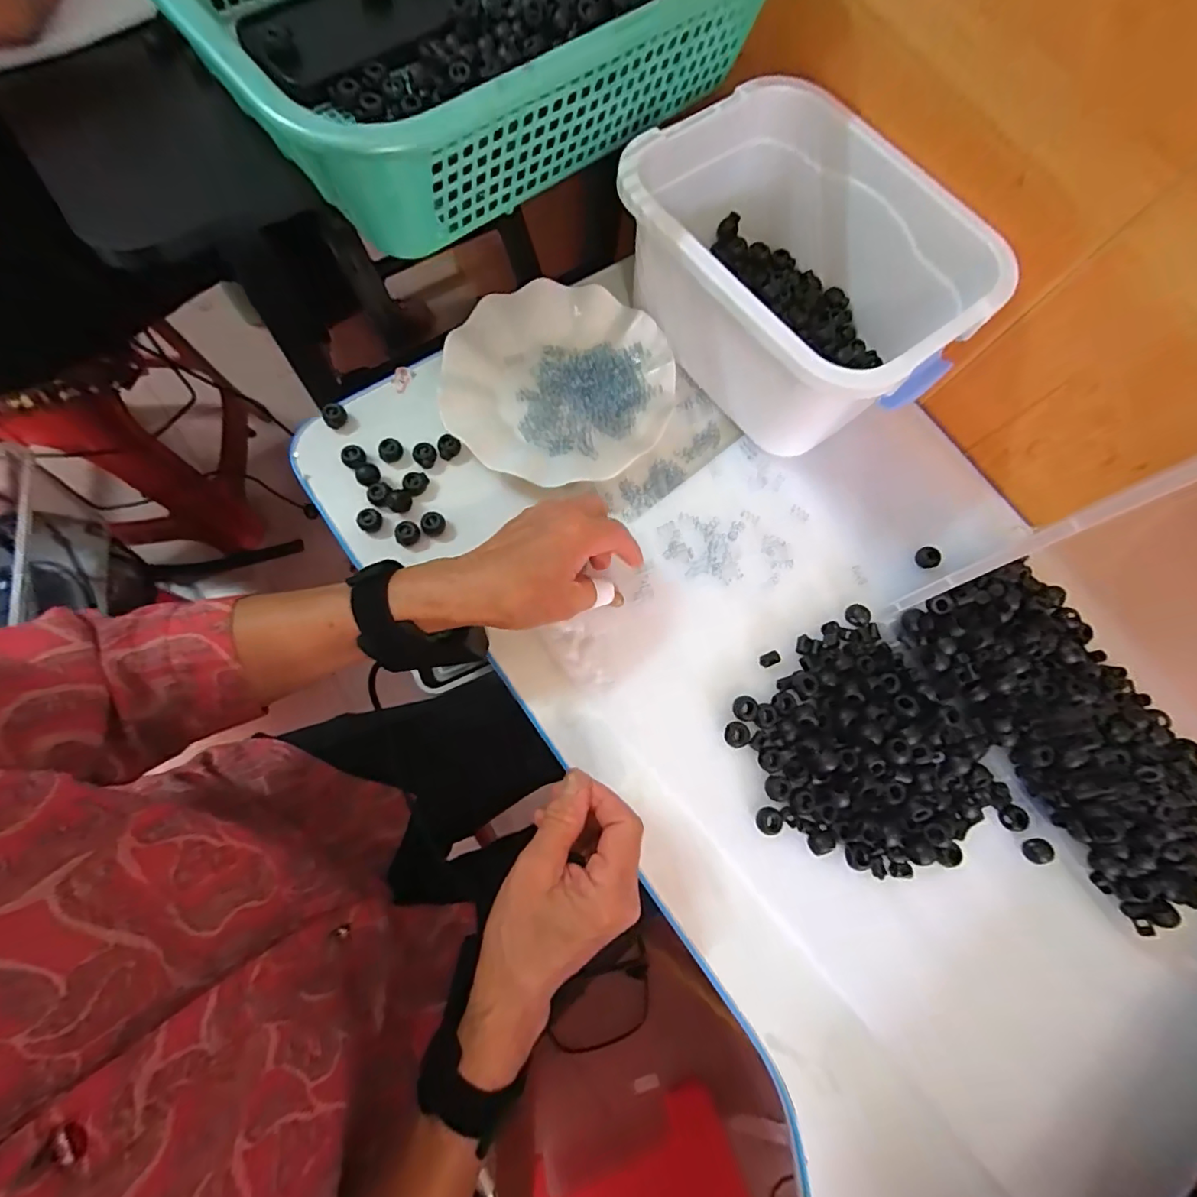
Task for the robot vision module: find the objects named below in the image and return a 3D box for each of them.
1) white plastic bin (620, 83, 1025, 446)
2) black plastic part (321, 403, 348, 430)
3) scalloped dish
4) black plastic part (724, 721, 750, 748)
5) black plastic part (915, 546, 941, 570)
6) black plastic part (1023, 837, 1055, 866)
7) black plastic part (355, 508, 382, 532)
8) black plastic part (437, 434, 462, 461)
[{"bbox_3d":[0.147,-0.247,0.420,0.189,0.126,0.258,-39,83,-12],"label":"white plastic bin"},{"bbox_3d":[-0.206,-0.143,0.419,0.018,0.012,0.014,-35,82,-13],"label":"black plastic part"},{"bbox_3d":[-0.033,-0.175,0.442,0.179,0.028,0.176,1,75,-6],"label":"scalloped dish"},{"bbox_3d":[0.098,0.096,0.377,0.017,0.006,0.017,-10,77,-9],"label":"black plastic part"},{"bbox_3d":[0.264,-0.033,0.429,0.014,0.013,0.017,-30,81,-13],"label":"black plastic part"},{"bbox_3d":[0.312,0.179,0.380,0.017,0.008,0.017,9,75,-4],"label":"black plastic part"},{"bbox_3d":[-0.170,-0.058,0.400,0.011,0.013,0.017,44,75,6],"label":"black plastic part"},{"bbox_3d":[-0.117,-0.119,0.424,0.018,0.018,0.013,-15,78,-10],"label":"black plastic part"}]

